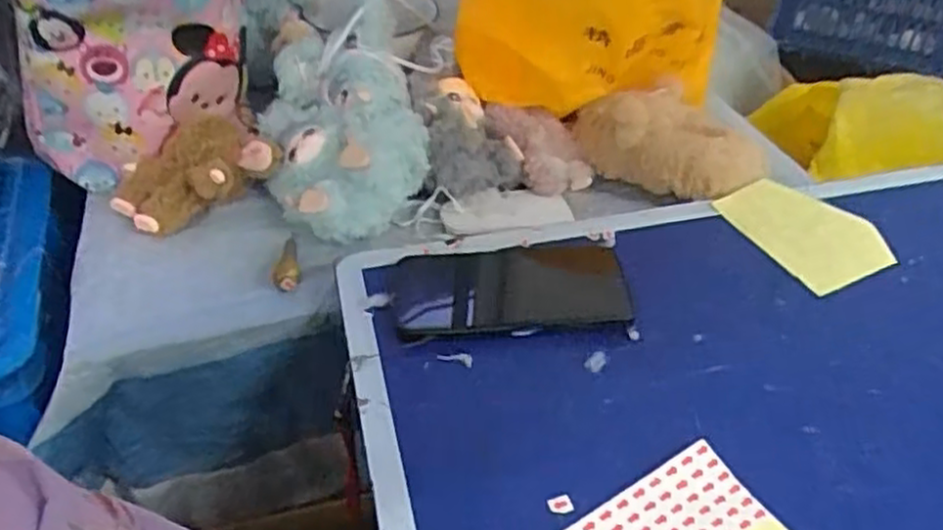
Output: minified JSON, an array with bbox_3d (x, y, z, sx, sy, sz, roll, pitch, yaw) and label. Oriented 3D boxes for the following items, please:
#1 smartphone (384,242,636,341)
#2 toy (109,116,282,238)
[{"bbox_3d":[0.028,0.016,0.555,0.170,0.014,0.094,-4,41,-5],"label":"smartphone"},{"bbox_3d":[-0.243,-0.079,0.659,0.131,0.066,0.090,-24,47,-25],"label":"toy"}]

